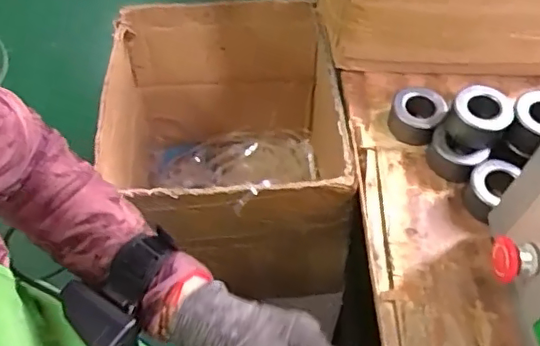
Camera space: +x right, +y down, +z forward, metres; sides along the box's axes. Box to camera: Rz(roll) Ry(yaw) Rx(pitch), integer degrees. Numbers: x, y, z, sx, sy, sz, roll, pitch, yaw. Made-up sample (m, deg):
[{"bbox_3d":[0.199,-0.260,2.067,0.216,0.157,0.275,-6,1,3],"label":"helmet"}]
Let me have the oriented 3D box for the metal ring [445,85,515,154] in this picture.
[{"bbox_3d":[0.226,-0.059,0.608,0.057,0.045,0.060,0,56,0],"label":"metal ring"}]

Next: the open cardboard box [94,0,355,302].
[{"bbox_3d":[-0.062,-0.022,0.824,0.333,0.302,0.315,-1,56,0],"label":"open cardboard box"}]

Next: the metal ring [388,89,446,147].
[{"bbox_3d":[0.170,-0.067,0.653,0.060,0.036,0.058,0,56,0],"label":"metal ring"}]

